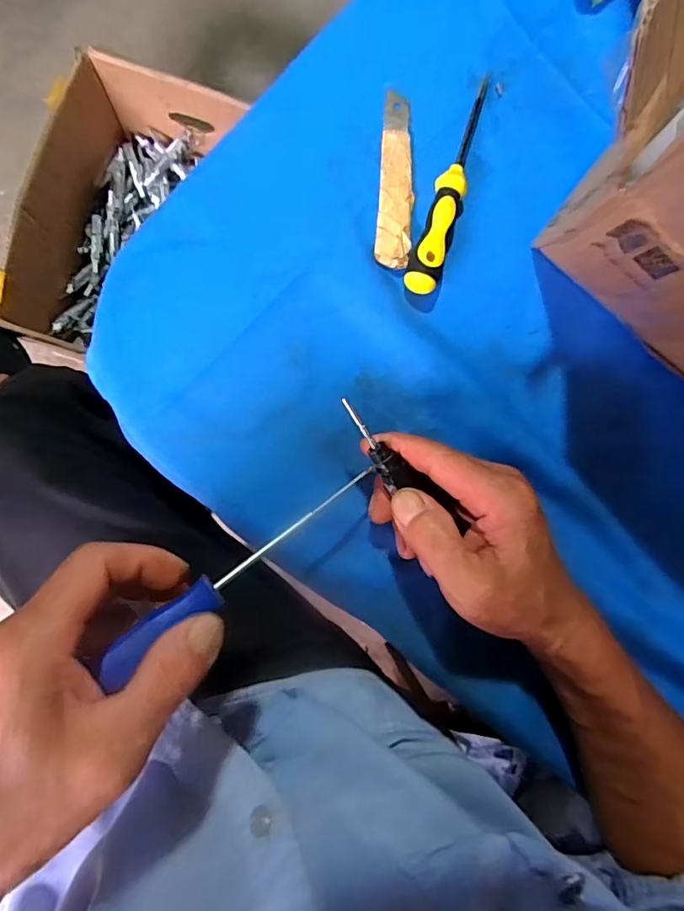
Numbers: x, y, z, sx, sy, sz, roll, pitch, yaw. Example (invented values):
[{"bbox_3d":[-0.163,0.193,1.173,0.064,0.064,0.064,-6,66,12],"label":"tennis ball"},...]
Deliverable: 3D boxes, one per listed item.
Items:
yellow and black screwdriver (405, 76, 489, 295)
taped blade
[{"bbox_3d":[0.074,-0.176,0.324,0.022,0.019,0.150,20,86,-6],"label":"yellow and black screwdriver"},{"bbox_3d":[0.036,-0.181,0.325,0.022,0.006,0.114,4,88,-7],"label":"taped blade"}]

